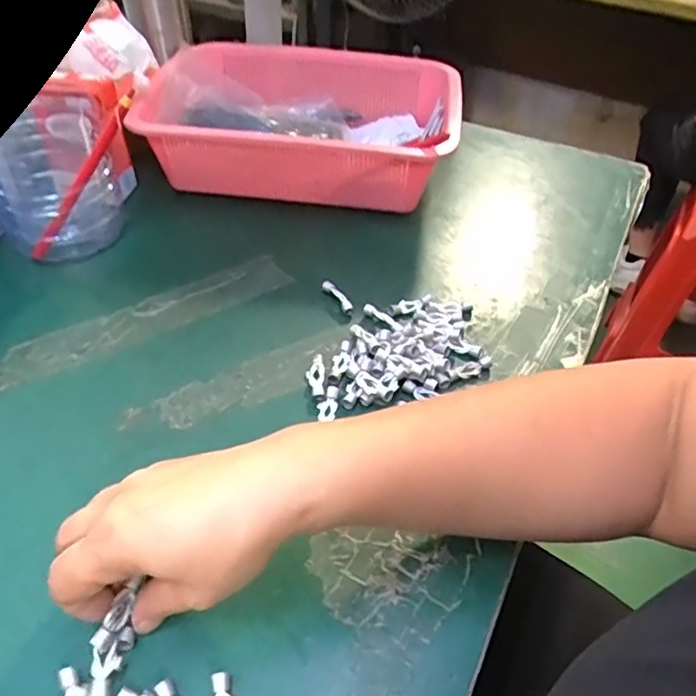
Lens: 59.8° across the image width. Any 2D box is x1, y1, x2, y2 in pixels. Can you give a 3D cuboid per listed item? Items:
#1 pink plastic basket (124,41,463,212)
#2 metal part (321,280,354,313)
[{"bbox_3d":[-0.043,-0.215,0.602,0.290,0.093,0.196,10,45,6],"label":"pink plastic basket"},{"bbox_3d":[-0.008,-0.042,0.489,0.008,0.009,0.037,-25,51,-27],"label":"metal part"}]

